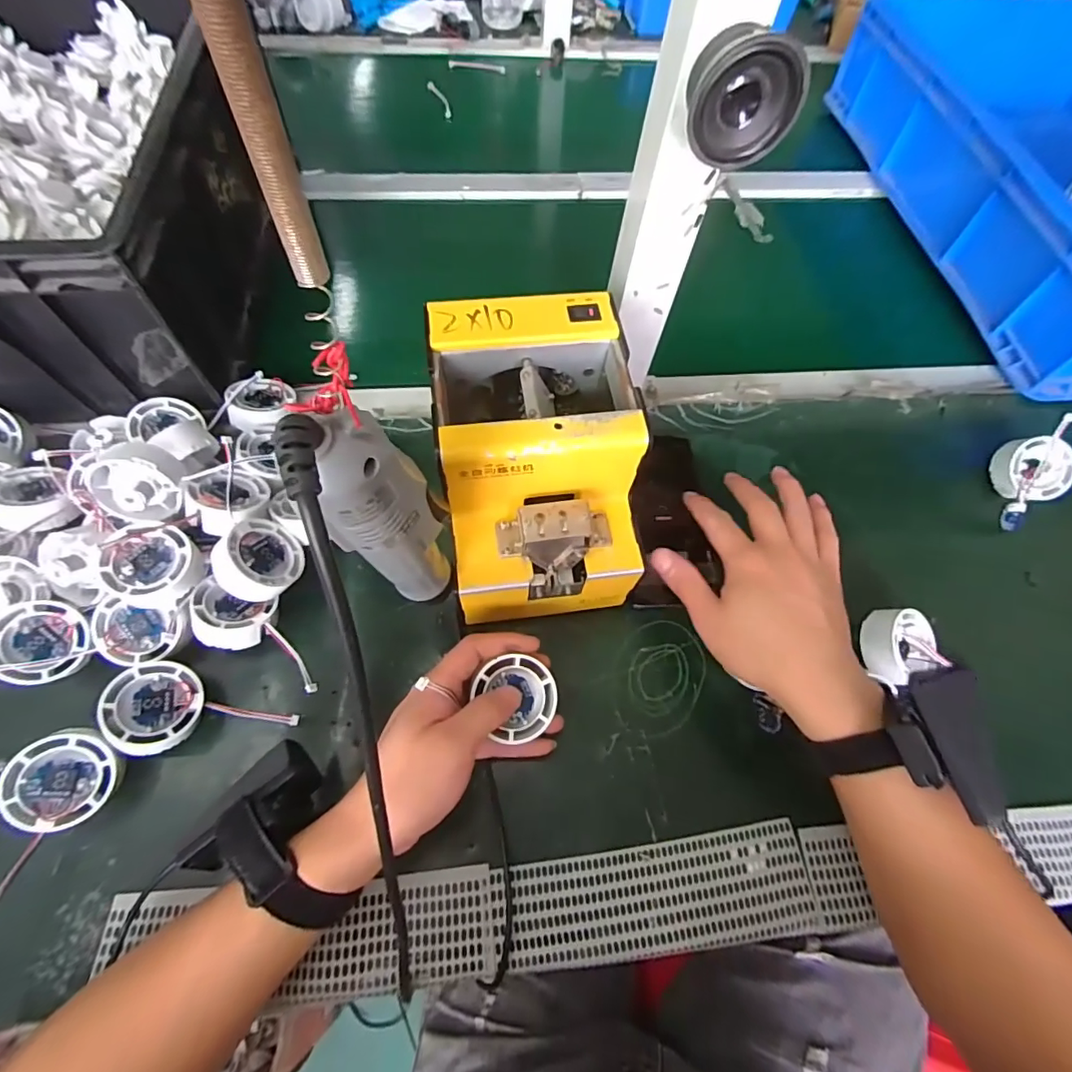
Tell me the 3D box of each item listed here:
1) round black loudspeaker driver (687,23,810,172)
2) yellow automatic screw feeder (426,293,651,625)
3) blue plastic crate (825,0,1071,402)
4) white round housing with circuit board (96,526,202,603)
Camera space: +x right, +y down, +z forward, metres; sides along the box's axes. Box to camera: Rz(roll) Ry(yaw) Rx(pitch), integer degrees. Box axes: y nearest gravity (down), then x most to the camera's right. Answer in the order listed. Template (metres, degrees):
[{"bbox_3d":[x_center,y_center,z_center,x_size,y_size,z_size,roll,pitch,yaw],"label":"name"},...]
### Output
[{"bbox_3d":[0.102,-0.217,0.257,0.052,0.051,0.028,5,64,-1],"label":"round black loudspeaker driver"},{"bbox_3d":[0.000,-0.045,0.372,0.119,0.148,0.175,-7,65,-7],"label":"yellow automatic screw feeder"},{"bbox_3d":[0.659,-0.425,0.615,0.431,0.140,0.587,-3,64,-5],"label":"blue plastic crate"},{"bbox_3d":[-0.260,0.019,0.355,0.051,0.027,0.051,6,70,-17],"label":"white round housing with circuit board"}]

